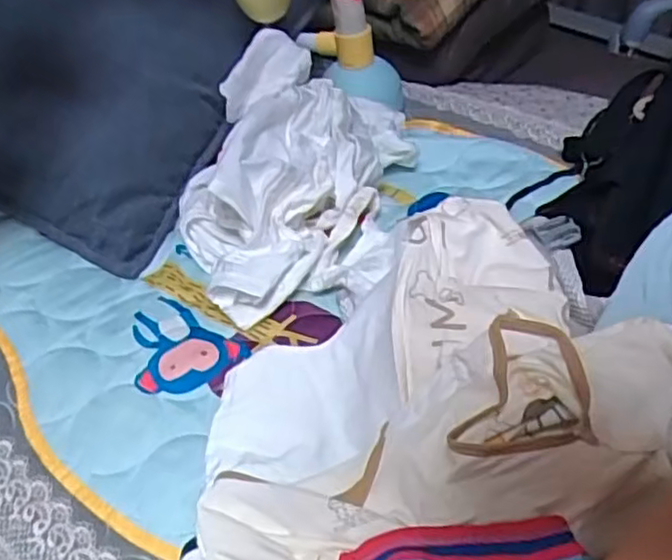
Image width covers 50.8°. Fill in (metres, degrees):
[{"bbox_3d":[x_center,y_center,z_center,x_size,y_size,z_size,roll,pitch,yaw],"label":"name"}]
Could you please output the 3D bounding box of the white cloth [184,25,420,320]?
[{"bbox_3d":[-0.043,-0.098,0.637,0.186,0.117,0.263,7,43,12],"label":"white cloth"}]

